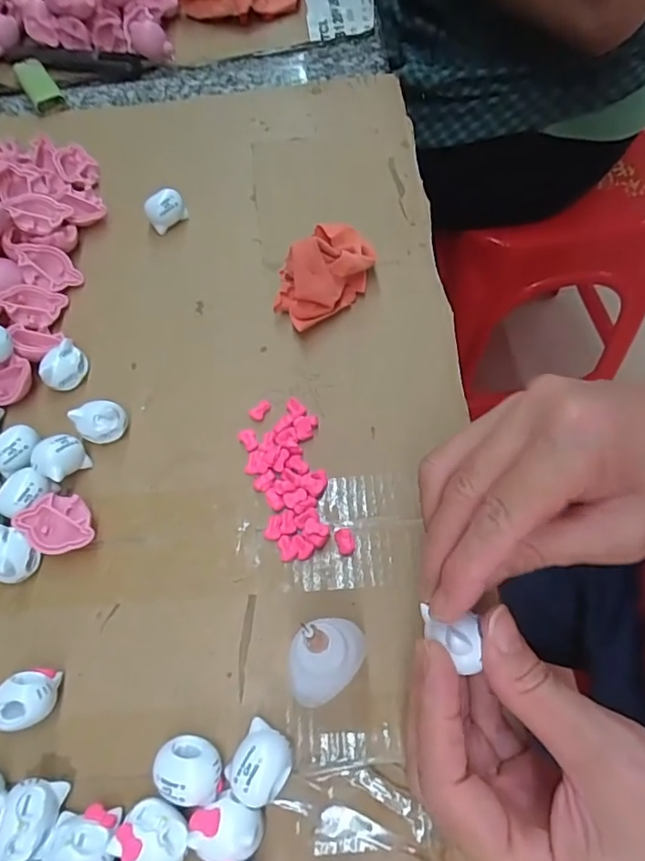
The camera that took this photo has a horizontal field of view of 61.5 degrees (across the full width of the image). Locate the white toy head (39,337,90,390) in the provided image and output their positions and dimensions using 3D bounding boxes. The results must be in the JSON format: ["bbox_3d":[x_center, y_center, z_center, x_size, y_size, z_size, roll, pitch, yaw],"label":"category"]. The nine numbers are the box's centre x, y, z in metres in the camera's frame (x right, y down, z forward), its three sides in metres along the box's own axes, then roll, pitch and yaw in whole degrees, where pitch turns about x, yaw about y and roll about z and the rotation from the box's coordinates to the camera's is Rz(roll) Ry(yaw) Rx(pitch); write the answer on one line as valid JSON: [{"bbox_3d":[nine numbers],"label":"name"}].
[{"bbox_3d":[-0.143,-0.036,0.301,0.022,0.011,0.026,34,58,-27],"label":"white toy head"}]

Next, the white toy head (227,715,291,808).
[{"bbox_3d":[-0.023,0.129,0.209,0.021,0.022,0.026,22,66,14],"label":"white toy head"}]

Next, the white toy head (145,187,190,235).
[{"bbox_3d":[-0.101,-0.142,0.351,0.025,0.021,0.015,-30,65,-11],"label":"white toy head"}]

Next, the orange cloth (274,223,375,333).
[{"bbox_3d":[0.000,-0.094,0.314,0.046,0.032,0.067,35,70,19],"label":"orange cloth"}]

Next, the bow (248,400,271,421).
[{"bbox_3d":[-0.034,-0.011,0.291,0.009,0.004,0.014,28,66,16],"label":"bow"}]

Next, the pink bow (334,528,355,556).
[{"bbox_3d":[0.011,0.052,0.257,0.008,0.006,0.014,-12,63,-2],"label":"pink bow"}]

